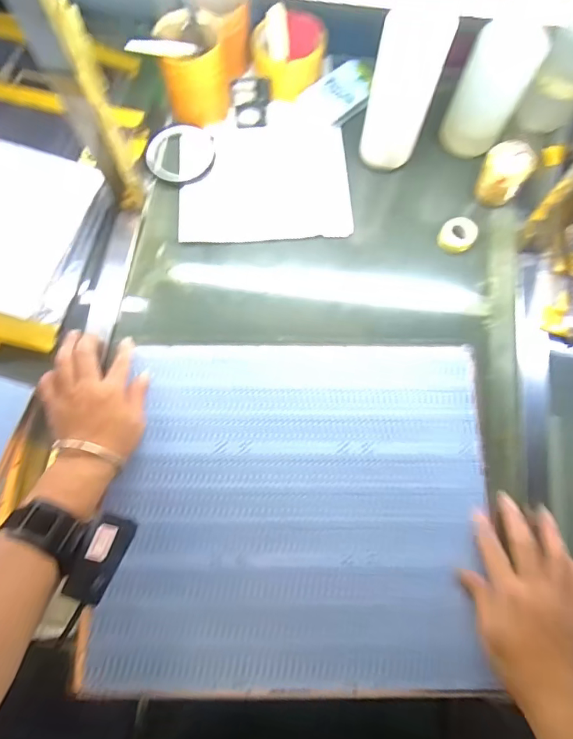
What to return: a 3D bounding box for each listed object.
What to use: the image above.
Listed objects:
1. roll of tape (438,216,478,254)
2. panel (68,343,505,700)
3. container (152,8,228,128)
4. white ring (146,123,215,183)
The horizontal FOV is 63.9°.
[{"bbox_3d":[0.213,-0.167,0.569,0.043,0.016,0.040,0,73,0],"label":"roll of tape"},{"bbox_3d":[0.013,0.137,0.474,0.387,0.017,0.342,0,73,0],"label":"panel"},{"bbox_3d":[-0.114,-0.379,0.586,0.076,0.098,0.077,-13,73,-4],"label":"container"},{"bbox_3d":[-0.139,-0.287,0.607,0.088,0.007,0.091,0,73,0],"label":"white ring"}]

